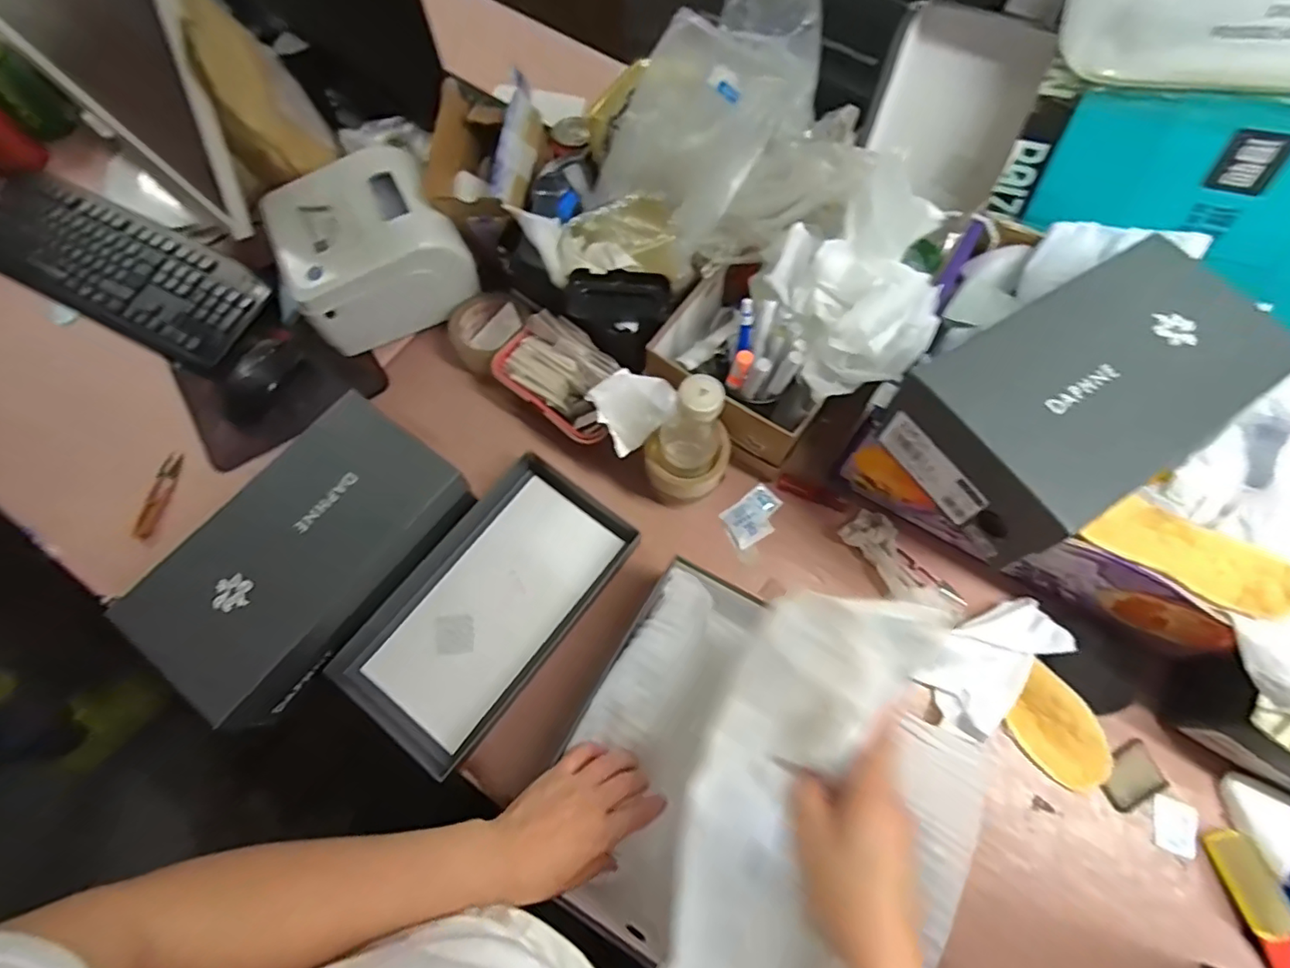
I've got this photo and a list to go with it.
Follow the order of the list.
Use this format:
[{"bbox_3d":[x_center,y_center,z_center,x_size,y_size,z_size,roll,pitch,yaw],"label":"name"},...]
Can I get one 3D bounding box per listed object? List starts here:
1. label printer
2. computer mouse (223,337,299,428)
[{"bbox_3d":[-0.330,-0.276,0.709,0.199,0.117,0.175,-36,73,-12],"label":"label printer"},{"bbox_3d":[-0.459,-0.121,0.699,0.052,0.035,0.107,17,70,6],"label":"computer mouse"}]

